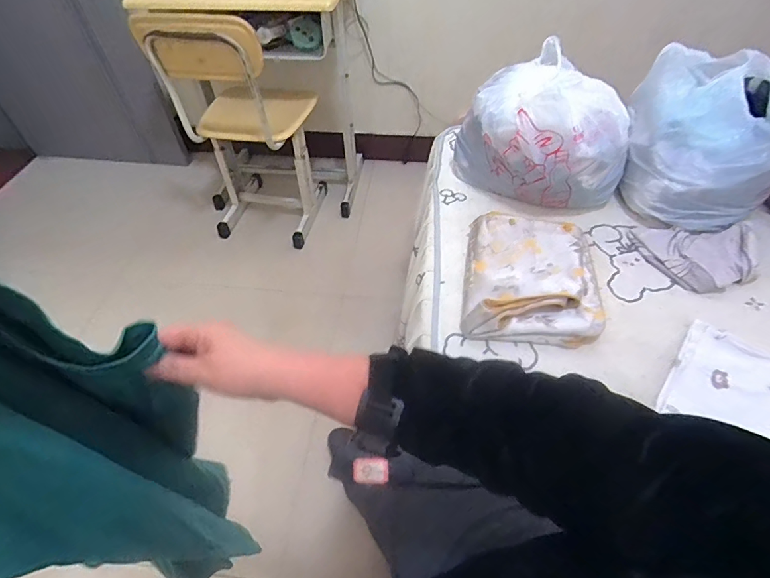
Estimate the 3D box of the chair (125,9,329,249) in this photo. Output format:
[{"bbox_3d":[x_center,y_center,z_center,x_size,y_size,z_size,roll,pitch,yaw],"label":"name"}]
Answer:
[{"bbox_3d":[-0.416,-0.534,1.398,0.364,0.713,0.389,15,52,14],"label":"chair"}]

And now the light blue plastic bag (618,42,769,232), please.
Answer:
[{"bbox_3d":[0.677,-0.328,0.877,0.308,0.252,0.361,35,59,27],"label":"light blue plastic bag"}]

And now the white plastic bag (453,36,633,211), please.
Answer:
[{"bbox_3d":[0.338,-0.323,0.916,0.266,0.241,0.293,-22,52,-16],"label":"white plastic bag"}]

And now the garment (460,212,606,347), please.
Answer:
[{"bbox_3d":[0.268,-0.026,0.786,0.235,0.051,0.269,7,50,8],"label":"garment"}]

